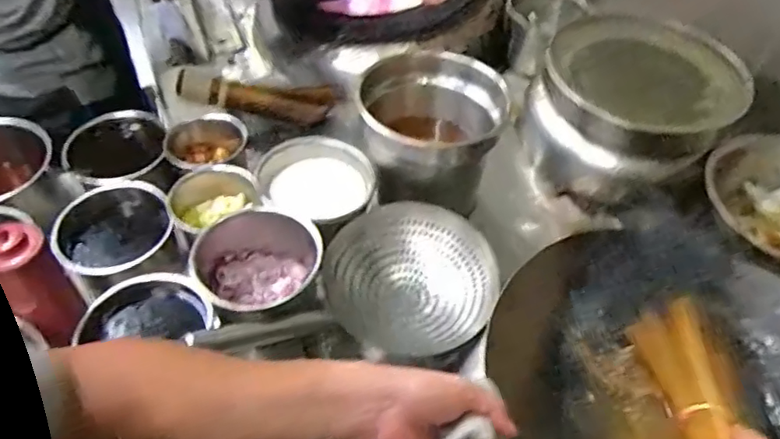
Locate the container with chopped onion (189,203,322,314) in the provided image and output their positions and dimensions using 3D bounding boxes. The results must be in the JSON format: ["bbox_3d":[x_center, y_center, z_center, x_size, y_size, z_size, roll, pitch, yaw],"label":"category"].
[{"bbox_3d":[-0.173,0.077,0.787,0.163,0.117,0.159,-10,50,-13],"label":"container with chopped onion"}]

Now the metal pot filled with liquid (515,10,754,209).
[{"bbox_3d":[0.427,-0.211,1.089,0.317,0.231,0.314,3,48,-2],"label":"metal pot filled with liquid"}]

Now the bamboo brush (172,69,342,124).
[{"bbox_3d":[-0.250,-0.239,1.130,0.302,0.064,0.062,4,46,-23],"label":"bamboo brush"}]

